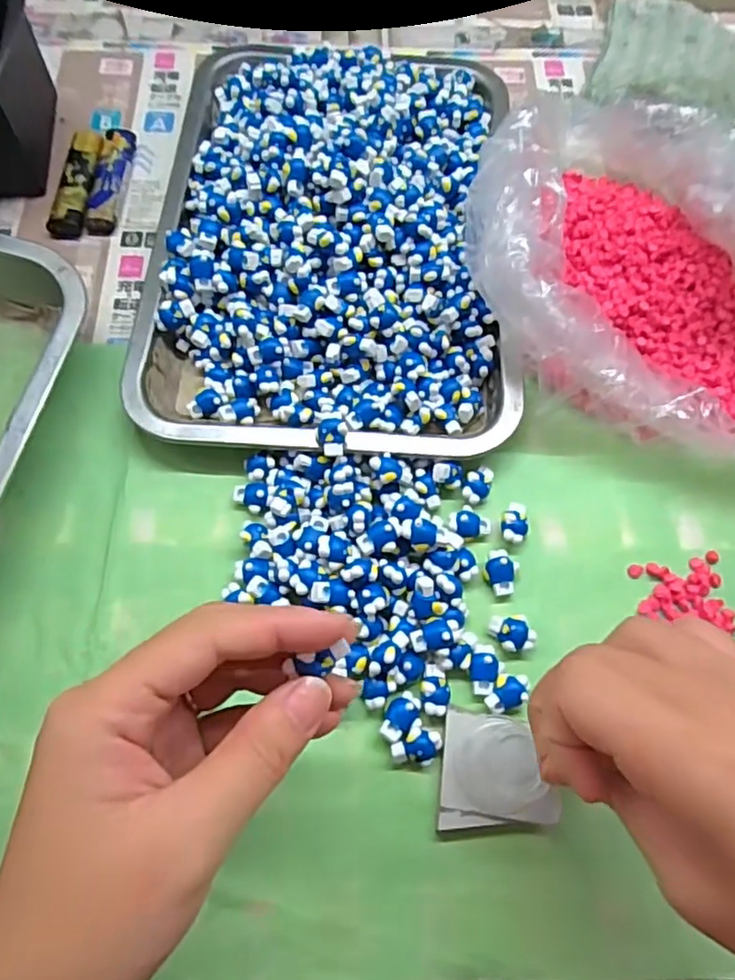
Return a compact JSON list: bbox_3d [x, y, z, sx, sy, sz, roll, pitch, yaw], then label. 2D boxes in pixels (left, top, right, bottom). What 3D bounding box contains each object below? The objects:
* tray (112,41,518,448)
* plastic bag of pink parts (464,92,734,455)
[{"bbox_3d":[-0.019,-0.163,0.363,0.204,0.045,0.299,4,67,-1],"label":"tray"},{"bbox_3d":[0.156,-0.125,0.337,0.183,0.085,0.235,-39,74,-16],"label":"plastic bag of pink parts"}]

